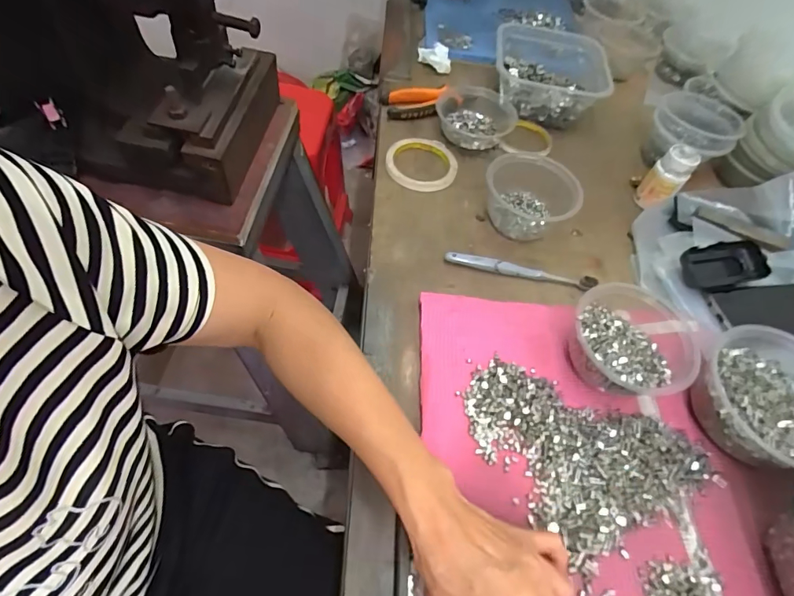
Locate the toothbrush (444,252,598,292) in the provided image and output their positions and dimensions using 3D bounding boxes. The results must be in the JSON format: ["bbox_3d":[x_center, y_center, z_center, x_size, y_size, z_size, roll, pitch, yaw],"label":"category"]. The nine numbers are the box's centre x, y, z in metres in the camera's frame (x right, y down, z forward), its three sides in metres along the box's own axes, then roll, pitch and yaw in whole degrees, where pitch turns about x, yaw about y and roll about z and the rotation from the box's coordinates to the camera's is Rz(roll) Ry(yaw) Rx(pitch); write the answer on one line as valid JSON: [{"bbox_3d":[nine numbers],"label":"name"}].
[{"bbox_3d":[0.146,-0.034,0.525,0.178,0.015,0.015,10,56,2],"label":"toothbrush"}]

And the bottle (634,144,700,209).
[{"bbox_3d":[0.361,-0.161,0.596,0.038,0.075,0.041,-5,58,-10],"label":"bottle"}]

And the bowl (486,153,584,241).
[{"bbox_3d":[0.169,-0.132,0.564,0.116,0.063,0.107,3,57,-5],"label":"bowl"}]

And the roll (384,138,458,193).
[{"bbox_3d":[0.035,-0.187,0.616,0.096,0.019,0.096,2,56,-3],"label":"roll"}]

